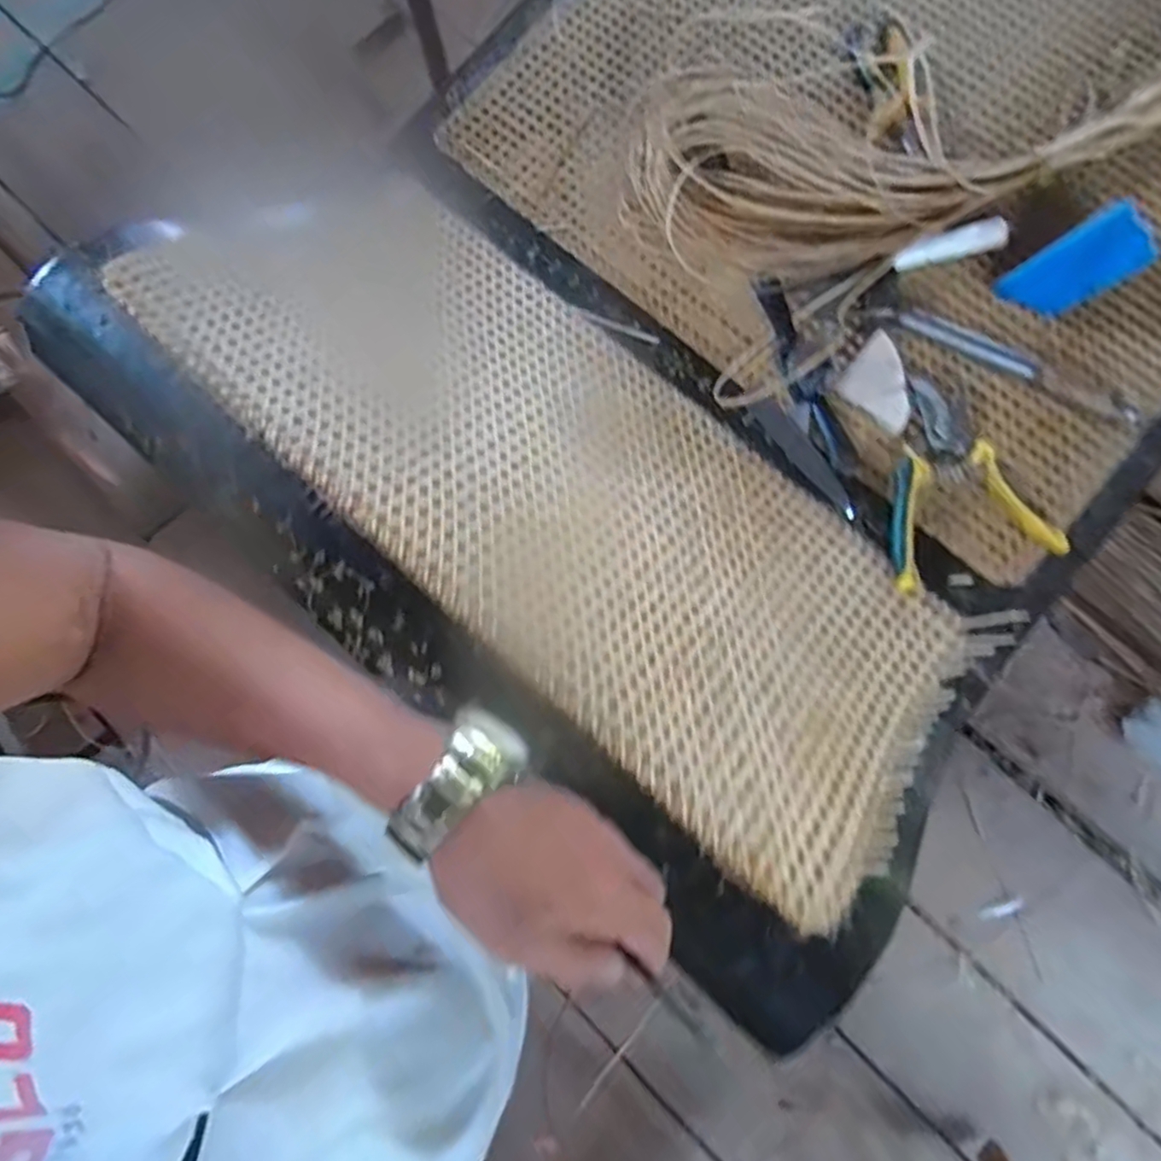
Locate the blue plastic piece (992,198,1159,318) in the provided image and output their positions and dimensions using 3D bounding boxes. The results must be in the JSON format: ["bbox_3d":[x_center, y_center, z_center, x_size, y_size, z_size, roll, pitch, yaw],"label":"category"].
[{"bbox_3d":[0.424,-0.267,0.576,0.058,0.100,0.014,52,41,-7],"label":"blue plastic piece"}]

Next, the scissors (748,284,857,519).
[{"bbox_3d":[0.191,-0.158,0.592,0.061,0.043,0.213,-22,79,-3],"label":"scissors"}]

